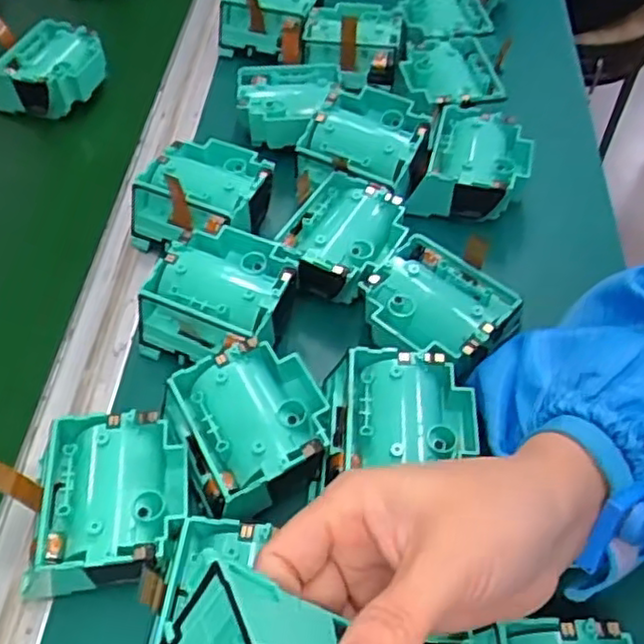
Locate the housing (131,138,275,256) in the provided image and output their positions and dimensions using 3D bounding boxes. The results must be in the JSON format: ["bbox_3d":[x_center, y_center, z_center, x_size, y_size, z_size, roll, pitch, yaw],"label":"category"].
[{"bbox_3d":[-0.075,-0.080,0.452,0.078,0.043,0.077,17,55,13],"label":"housing"}]

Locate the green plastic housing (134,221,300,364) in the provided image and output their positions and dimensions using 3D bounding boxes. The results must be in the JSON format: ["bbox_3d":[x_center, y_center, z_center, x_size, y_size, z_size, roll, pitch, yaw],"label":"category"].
[{"bbox_3d":[-0.059,-0.012,0.401,0.076,0.046,0.071,14,54,11],"label":"green plastic housing"}]

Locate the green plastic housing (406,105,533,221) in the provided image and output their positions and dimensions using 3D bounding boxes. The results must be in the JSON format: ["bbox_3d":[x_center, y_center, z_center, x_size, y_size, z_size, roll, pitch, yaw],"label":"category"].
[{"bbox_3d":[0.103,-0.104,0.463,0.064,0.032,0.082,18,55,14],"label":"green plastic housing"}]

